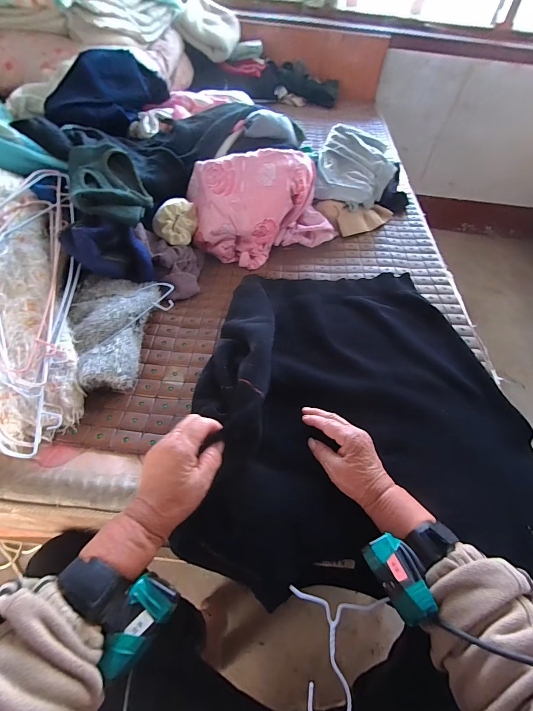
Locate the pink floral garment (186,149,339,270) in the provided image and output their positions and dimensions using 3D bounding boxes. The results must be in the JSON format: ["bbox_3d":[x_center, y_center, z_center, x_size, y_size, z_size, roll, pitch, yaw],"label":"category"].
[{"bbox_3d":[-0.002,-0.336,0.751,0.335,0.182,0.177,-1,51,-6],"label":"pink floral garment"}]

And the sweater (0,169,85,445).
[{"bbox_3d":[-0.405,-0.109,0.496,0.190,0.072,0.503,-24,78,-22],"label":"sweater"}]

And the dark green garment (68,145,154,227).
[{"bbox_3d":[-0.289,-0.320,0.607,0.126,0.054,0.197,-16,55,-17],"label":"dark green garment"}]

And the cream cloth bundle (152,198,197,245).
[{"bbox_3d":[-0.195,-0.296,0.714,0.079,0.065,0.115,3,51,-3],"label":"cream cloth bundle"}]

